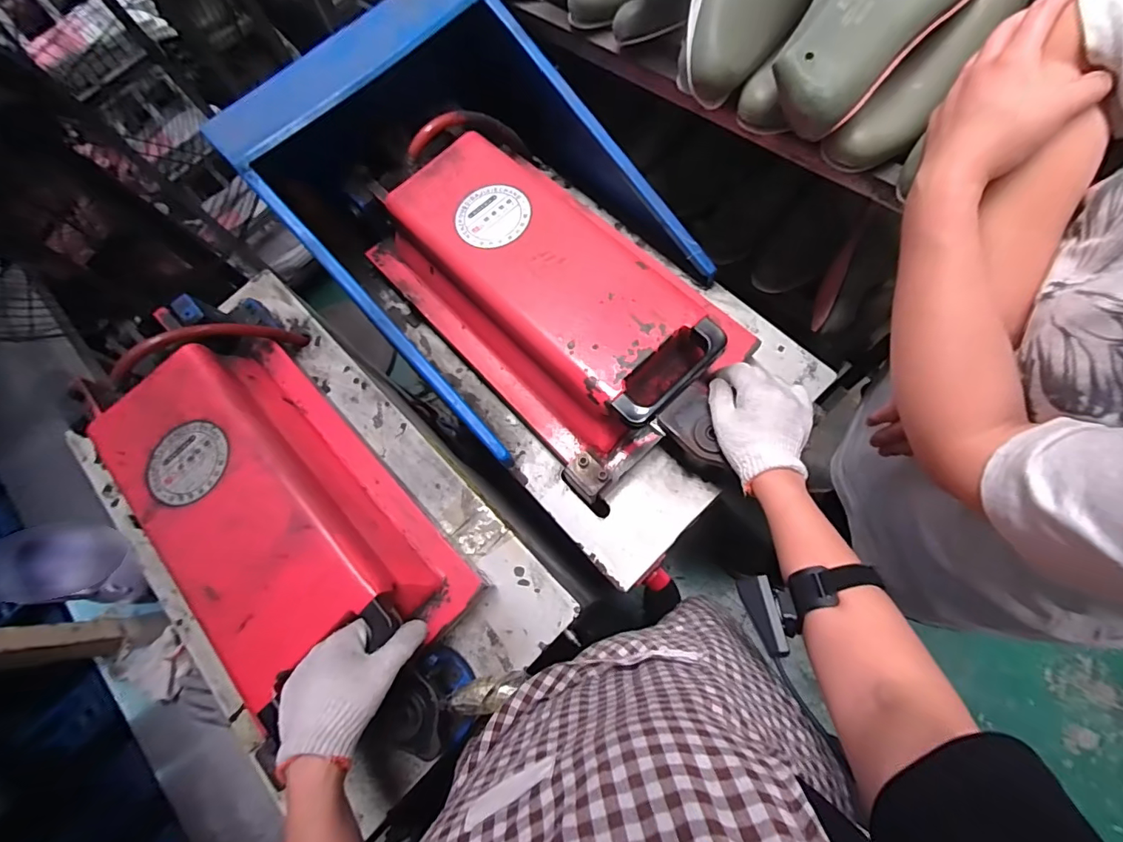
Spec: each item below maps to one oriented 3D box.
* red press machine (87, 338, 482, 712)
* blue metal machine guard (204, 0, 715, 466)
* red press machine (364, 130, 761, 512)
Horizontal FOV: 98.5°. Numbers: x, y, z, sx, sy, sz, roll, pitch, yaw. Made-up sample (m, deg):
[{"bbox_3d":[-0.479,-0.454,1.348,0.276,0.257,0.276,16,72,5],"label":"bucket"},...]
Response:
[{"bbox_3d":[-0.346,0.080,0.576,0.227,0.114,0.495,-39,70,-13],"label":"red press machine"},{"bbox_3d":[-0.121,-0.297,0.633,0.405,0.219,0.528,-41,71,-14],"label":"blue metal machine guard"},{"bbox_3d":[-0.019,-0.185,0.632,0.283,0.120,0.490,-39,70,-13],"label":"red press machine"}]

